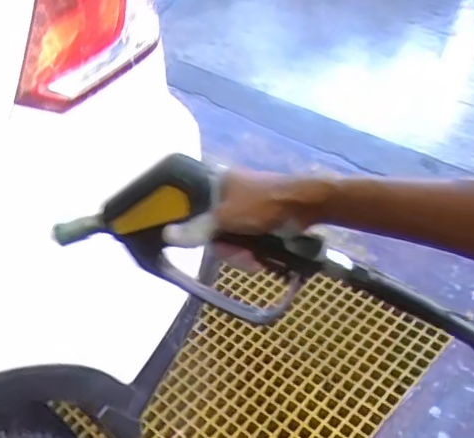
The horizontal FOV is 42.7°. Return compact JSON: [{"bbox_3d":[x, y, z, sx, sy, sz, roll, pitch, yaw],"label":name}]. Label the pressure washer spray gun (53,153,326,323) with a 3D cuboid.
[{"bbox_3d":[-0.045,0.022,0.554,0.244,0.168,0.049,-1,39,6],"label":"pressure washer spray gun"}]

